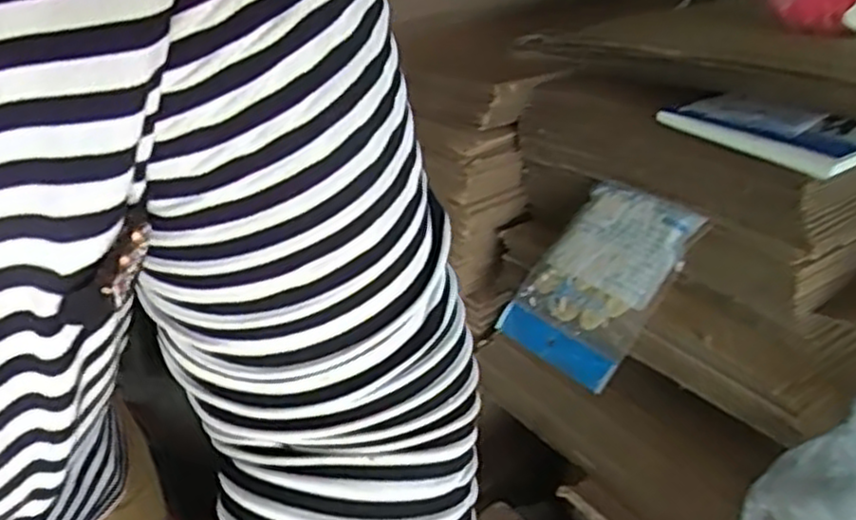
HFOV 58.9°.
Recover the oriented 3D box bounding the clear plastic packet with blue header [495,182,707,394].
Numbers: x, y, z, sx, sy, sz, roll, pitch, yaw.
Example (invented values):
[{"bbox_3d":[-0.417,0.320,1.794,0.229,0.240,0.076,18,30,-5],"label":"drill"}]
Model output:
[{"bbox_3d":[0.154,0.014,0.708,0.131,0.021,0.181,27,80,46],"label":"clear plastic packet with blue header"}]

